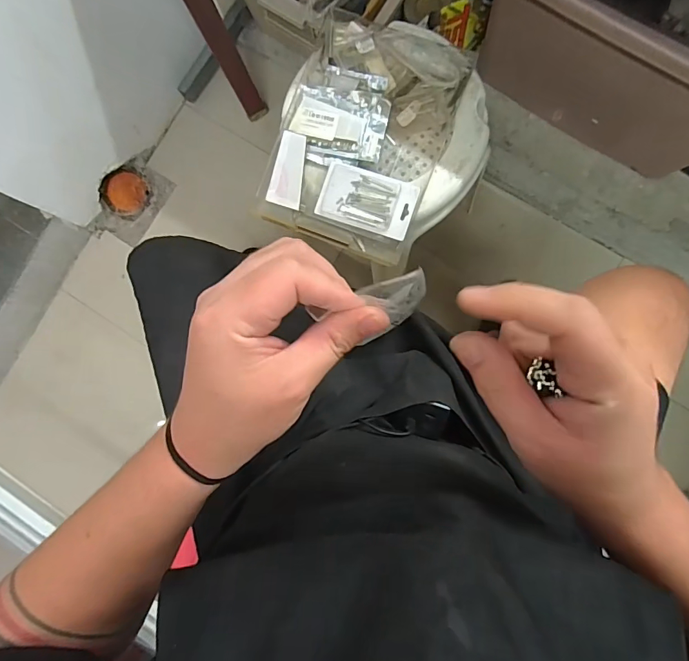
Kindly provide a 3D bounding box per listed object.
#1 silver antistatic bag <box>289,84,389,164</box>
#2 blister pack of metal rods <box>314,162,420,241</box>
[{"bbox_3d":[-0.007,-0.314,0.631,0.139,0.019,0.096,13,87,3],"label":"silver antistatic bag"},{"bbox_3d":[0.033,-0.191,0.617,0.138,0.007,0.083,18,87,3],"label":"blister pack of metal rods"}]

